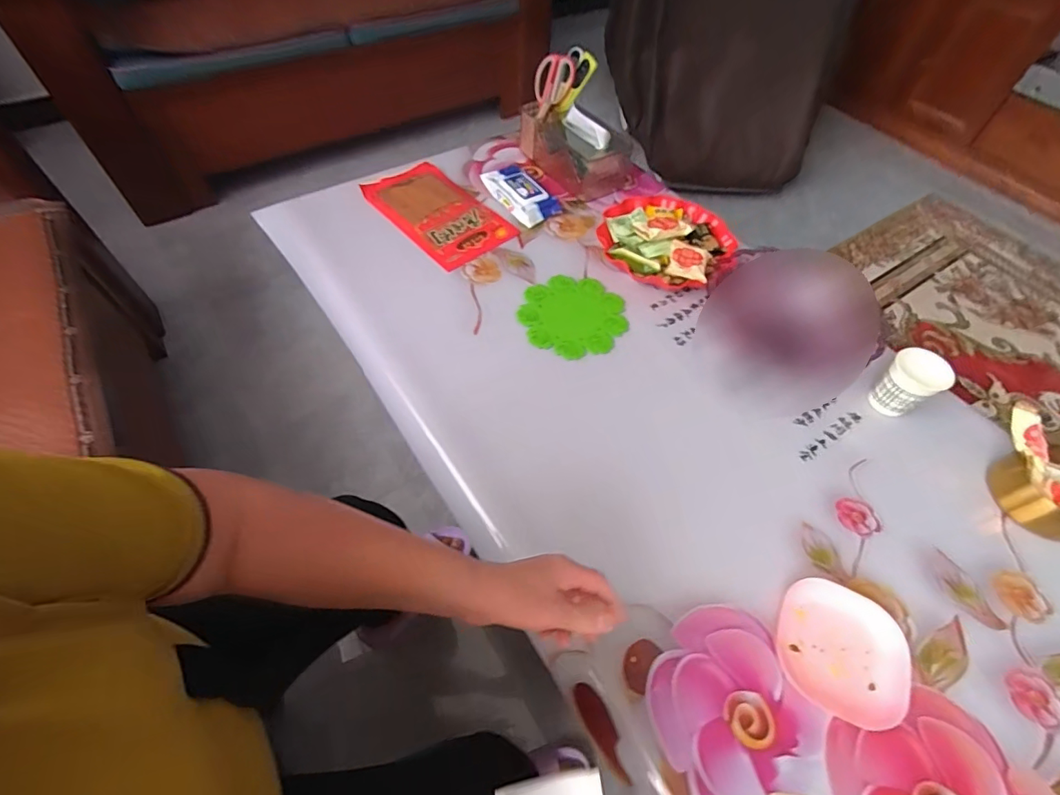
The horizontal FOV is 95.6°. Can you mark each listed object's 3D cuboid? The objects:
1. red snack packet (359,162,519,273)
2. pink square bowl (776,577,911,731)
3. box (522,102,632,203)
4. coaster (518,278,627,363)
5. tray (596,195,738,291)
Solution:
[{"bbox_3d":[-0.177,-0.347,0.885,0.167,0.022,0.283,-35,65,-24],"label":"red snack packet"},{"bbox_3d":[0.326,0.263,0.503,0.118,0.026,0.125,21,58,10],"label":"pink square bowl"},{"bbox_3d":[0.087,-0.502,0.951,0.128,0.106,0.233,-27,62,-20],"label":"box"},{"bbox_3d":[0.068,-0.133,0.770,0.167,0.011,0.160,0,55,-5],"label":"coaster"},{"bbox_3d":[0.239,-0.279,0.840,0.221,0.054,0.205,21,58,9],"label":"tray"}]

